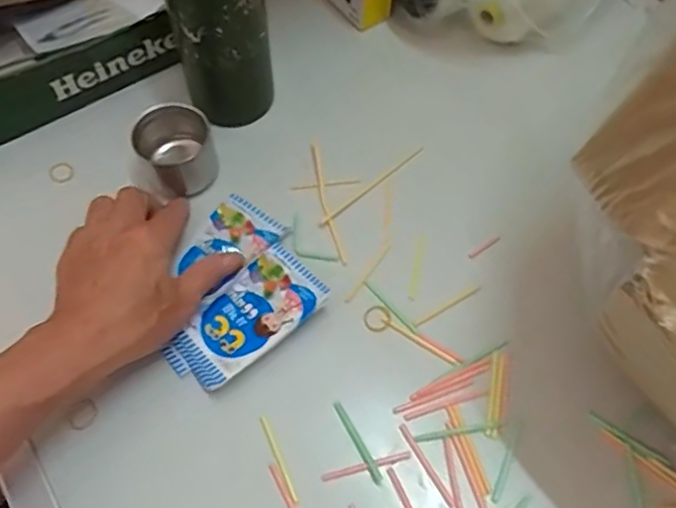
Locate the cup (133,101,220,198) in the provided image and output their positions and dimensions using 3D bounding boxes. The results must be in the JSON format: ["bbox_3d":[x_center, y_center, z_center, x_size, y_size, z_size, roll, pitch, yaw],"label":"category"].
[{"bbox_3d":[-0.131,-0.084,0.504,0.059,0.044,0.059,0,61,0],"label":"cup"}]

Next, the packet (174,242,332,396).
[{"bbox_3d":[-0.065,0.043,0.455,0.110,0.019,0.064,-38,67,-19],"label":"packet"}]

